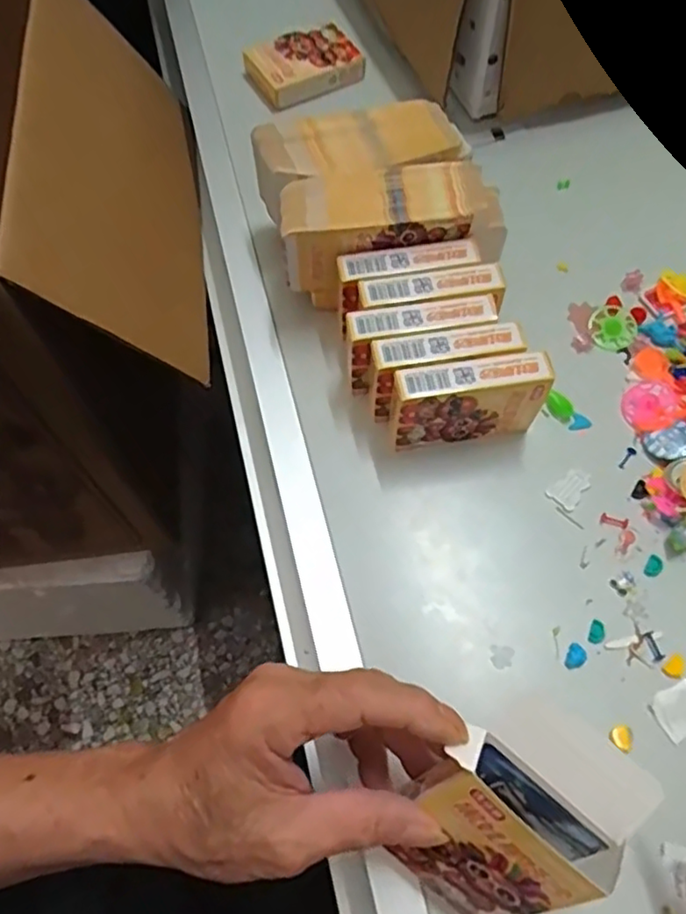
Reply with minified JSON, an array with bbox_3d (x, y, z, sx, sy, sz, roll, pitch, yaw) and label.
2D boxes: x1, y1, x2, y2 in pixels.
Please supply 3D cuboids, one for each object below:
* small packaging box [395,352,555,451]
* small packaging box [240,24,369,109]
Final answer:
[{"bbox_3d":[0.075,-0.031,0.395,0.089,0.068,0.021,-8,64,-4],"label":"small packaging box"},{"bbox_3d":[-0.034,-0.349,0.572,0.092,0.020,0.068,-24,66,-11],"label":"small packaging box"}]

